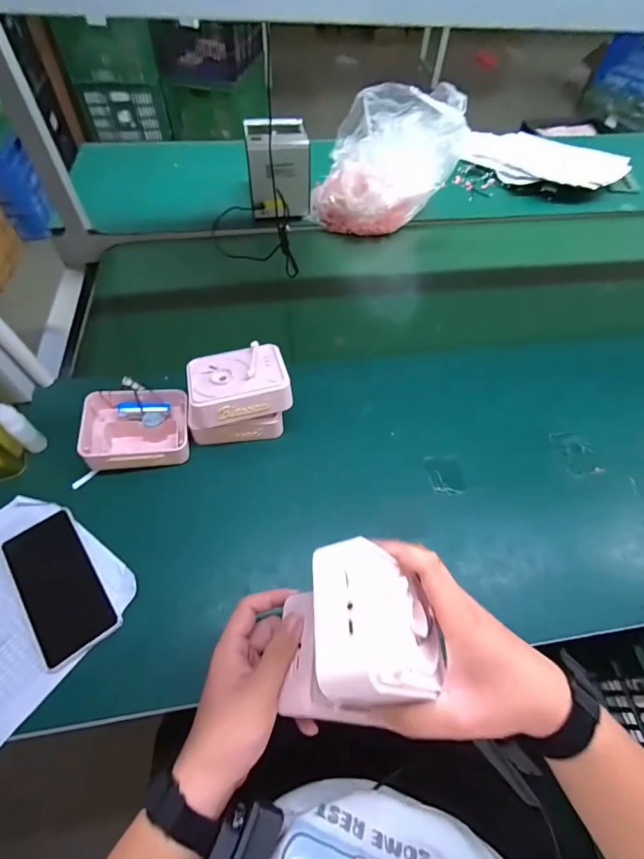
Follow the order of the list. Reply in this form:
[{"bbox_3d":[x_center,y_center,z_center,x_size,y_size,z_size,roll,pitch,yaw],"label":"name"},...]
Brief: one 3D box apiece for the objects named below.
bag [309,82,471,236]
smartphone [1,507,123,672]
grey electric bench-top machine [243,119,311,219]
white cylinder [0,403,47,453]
[{"bbox_3d":[0.130,-0.565,0.836,0.278,0.214,0.173,11,57,4],"label":"bag"},{"bbox_3d":[-0.295,0.172,0.447,0.078,0.009,0.160,-34,65,-22],"label":"smartphone"},{"bbox_3d":[-0.094,-0.552,0.850,0.122,0.141,0.130,-7,58,-8],"label":"grey electric bench-top machine"},{"bbox_3d":[-0.388,0.000,0.511,0.027,0.079,0.025,32,61,17],"label":"white cylinder"}]

